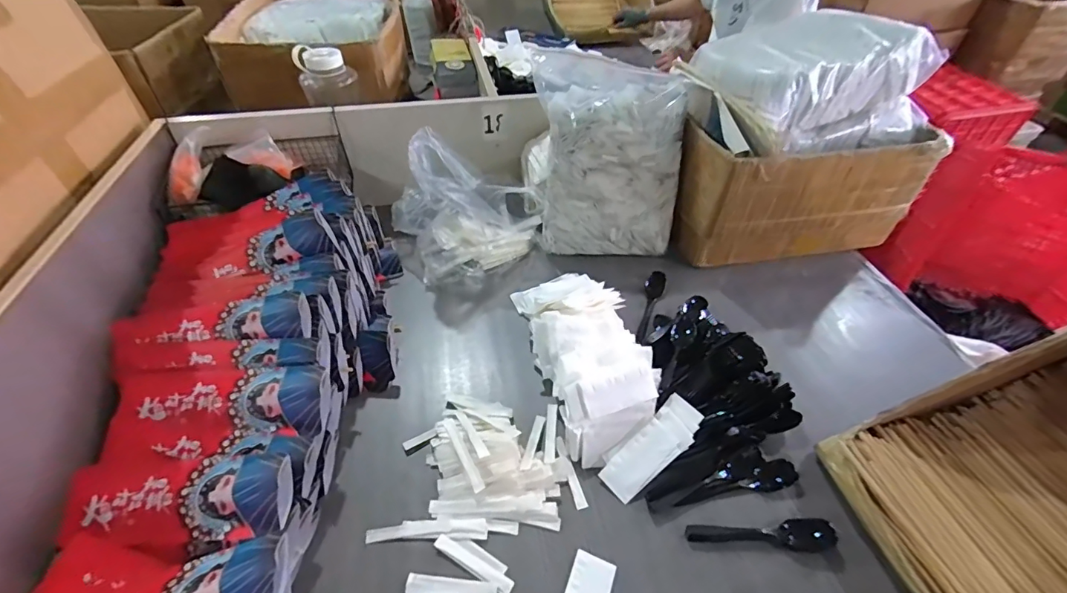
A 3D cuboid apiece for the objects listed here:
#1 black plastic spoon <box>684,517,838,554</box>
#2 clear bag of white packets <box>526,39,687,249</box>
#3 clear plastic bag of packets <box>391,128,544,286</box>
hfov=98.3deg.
[{"bbox_3d":[0.246,0.259,0.502,0.152,0.012,0.031,-6,45,10],"label":"black plastic spoon"},{"bbox_3d":[0.128,-0.238,0.803,0.254,0.269,0.186,-1,46,-3],"label":"clear bag of white packets"},{"bbox_3d":[-0.112,-0.168,0.787,0.231,0.207,0.157,-15,48,-16],"label":"clear plastic bag of packets"}]

